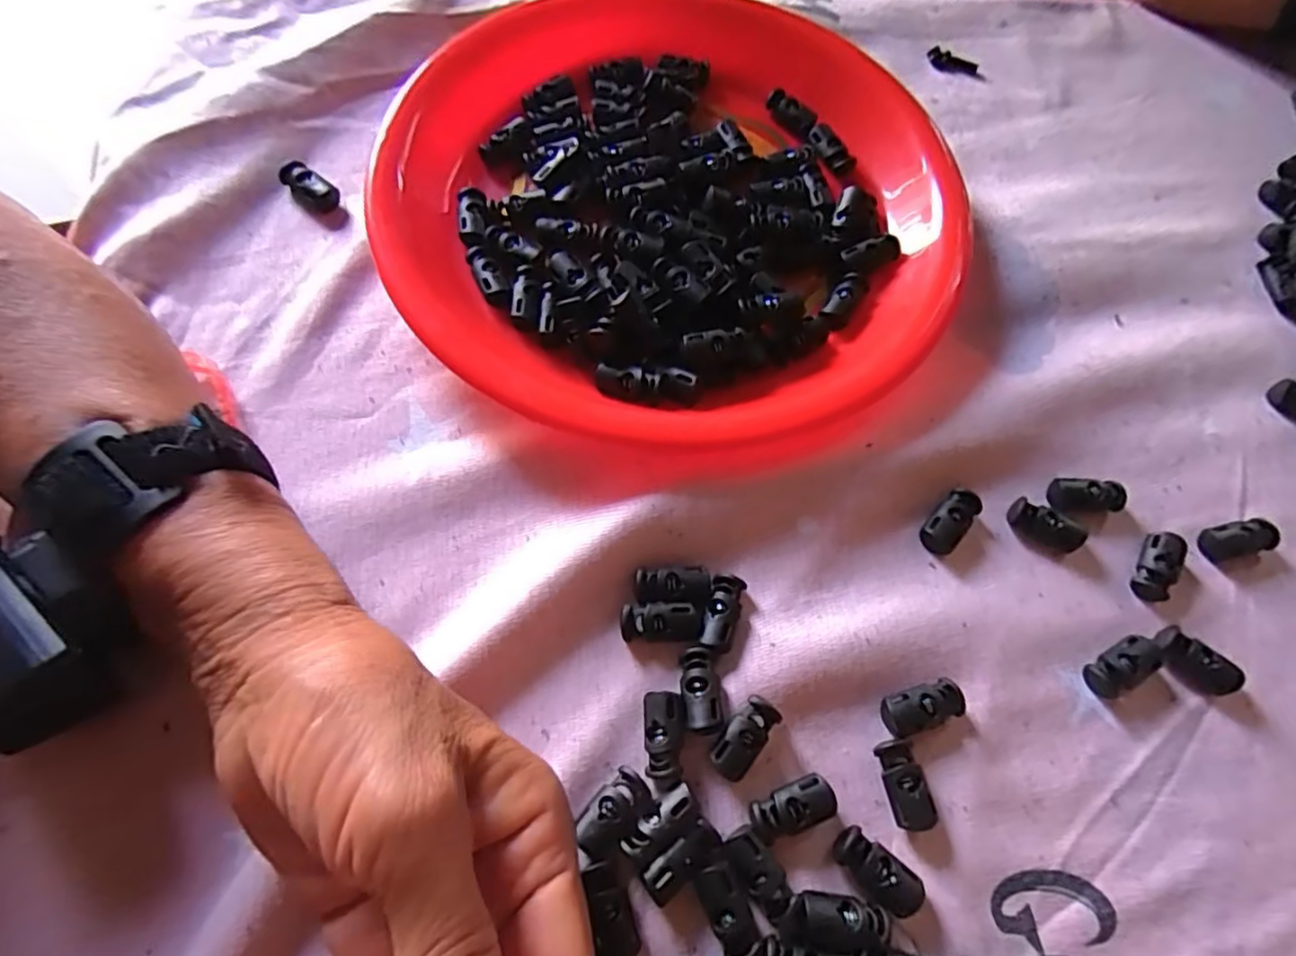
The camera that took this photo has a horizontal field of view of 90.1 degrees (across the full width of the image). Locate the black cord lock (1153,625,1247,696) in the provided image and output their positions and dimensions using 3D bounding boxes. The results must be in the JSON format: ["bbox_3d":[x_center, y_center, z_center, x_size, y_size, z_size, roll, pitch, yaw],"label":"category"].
[{"bbox_3d":[0.203,0.068,0.240,0.016,0.009,0.028,-40,75,-17],"label":"black cord lock"}]

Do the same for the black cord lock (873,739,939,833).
[{"bbox_3d":[0.087,0.104,0.218,0.013,0.007,0.027,-11,69,-8],"label":"black cord lock"}]

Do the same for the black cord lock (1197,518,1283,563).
[{"bbox_3d":[0.238,0.025,0.261,0.029,0.008,0.014,-11,69,-8],"label":"black cord lock"}]

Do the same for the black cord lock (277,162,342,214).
[{"bbox_3d":[-0.154,-0.132,0.294,0.025,0.011,0.014,35,70,11],"label":"black cord lock"}]

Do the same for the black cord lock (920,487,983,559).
[{"bbox_3d":[0.120,0.017,0.255,0.014,0.006,0.028,40,71,12],"label":"black cord lock"}]

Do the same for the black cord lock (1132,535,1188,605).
[{"bbox_3d":[0.201,0.035,0.254,0.014,0.007,0.028,35,70,11],"label":"black cord lock"}]

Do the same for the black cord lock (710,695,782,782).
[{"bbox_3d":[0.033,0.088,0.218,0.013,0.012,0.027,36,70,11],"label":"black cord lock"}]

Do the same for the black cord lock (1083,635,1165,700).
[{"bbox_3d":[0.176,0.070,0.239,0.029,0.007,0.015,-27,72,-13],"label":"black cord lock"}]

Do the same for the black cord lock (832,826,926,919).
[{"bbox_3d":[0.074,0.127,0.207,0.028,0.007,0.014,39,71,12],"label":"black cord lock"}]

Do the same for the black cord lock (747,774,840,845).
[{"bbox_3d":[0.047,0.109,0.213,0.028,0.009,0.014,-21,70,-11],"label":"black cord lock"}]

